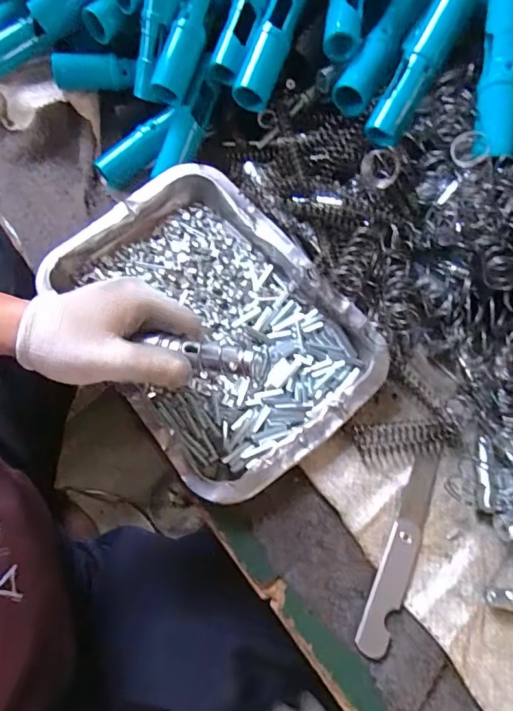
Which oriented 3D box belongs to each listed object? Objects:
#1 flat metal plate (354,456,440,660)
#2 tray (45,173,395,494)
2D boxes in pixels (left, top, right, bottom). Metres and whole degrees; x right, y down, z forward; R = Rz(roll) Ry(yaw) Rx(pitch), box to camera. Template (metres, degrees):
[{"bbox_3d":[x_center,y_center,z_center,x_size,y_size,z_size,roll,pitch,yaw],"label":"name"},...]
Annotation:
[{"bbox_3d":[0.102,0.135,0.337,0.024,0.004,0.139,23,69,9],"label":"flat metal plate"},{"bbox_3d":[-0.036,-0.029,0.388,0.181,0.039,0.255,-40,72,-15],"label":"tray"}]

